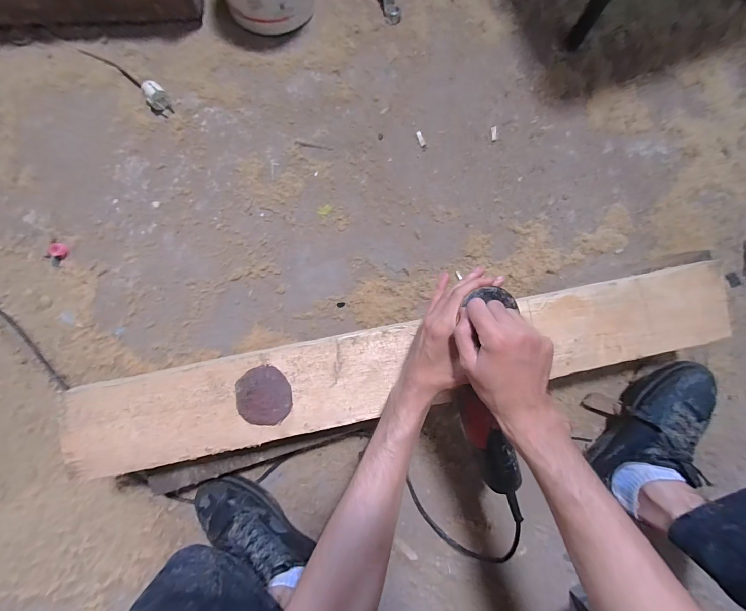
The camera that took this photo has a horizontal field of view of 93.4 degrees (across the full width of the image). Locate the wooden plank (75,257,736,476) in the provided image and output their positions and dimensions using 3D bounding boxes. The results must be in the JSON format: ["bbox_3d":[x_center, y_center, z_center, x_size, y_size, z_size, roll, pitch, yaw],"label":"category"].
[{"bbox_3d":[0.063,0.085,0.510,0.954,0.025,0.128,-12,84,-4],"label":"wooden plank"}]

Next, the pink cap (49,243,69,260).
[{"bbox_3d":[-0.559,-0.098,0.626,0.030,0.018,0.026,24,83,0],"label":"pink cap"}]

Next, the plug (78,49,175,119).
[{"bbox_3d":[-0.468,-0.430,0.651,0.226,0.033,0.041,36,83,2],"label":"plug"}]

